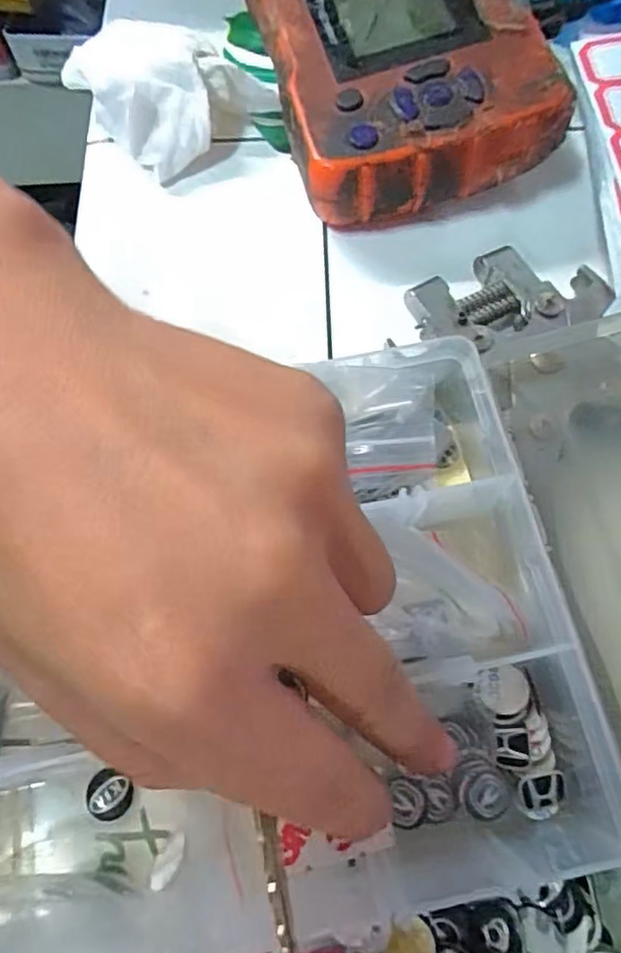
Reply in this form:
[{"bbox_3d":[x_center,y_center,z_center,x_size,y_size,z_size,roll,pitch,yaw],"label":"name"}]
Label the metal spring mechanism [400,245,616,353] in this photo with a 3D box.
[{"bbox_3d":[0.072,-0.063,0.210,0.071,0.020,0.040,-17,70,-4],"label":"metal spring mechanism"}]

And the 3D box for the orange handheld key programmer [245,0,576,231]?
[{"bbox_3d":[0.026,-0.180,0.240,0.096,0.044,0.168,-14,70,-3],"label":"orange handheld key programmer"}]

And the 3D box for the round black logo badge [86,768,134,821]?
[{"bbox_3d":[-0.057,0.091,0.166,0.012,0.004,0.012,-1,70,2],"label":"round black logo badge"}]

